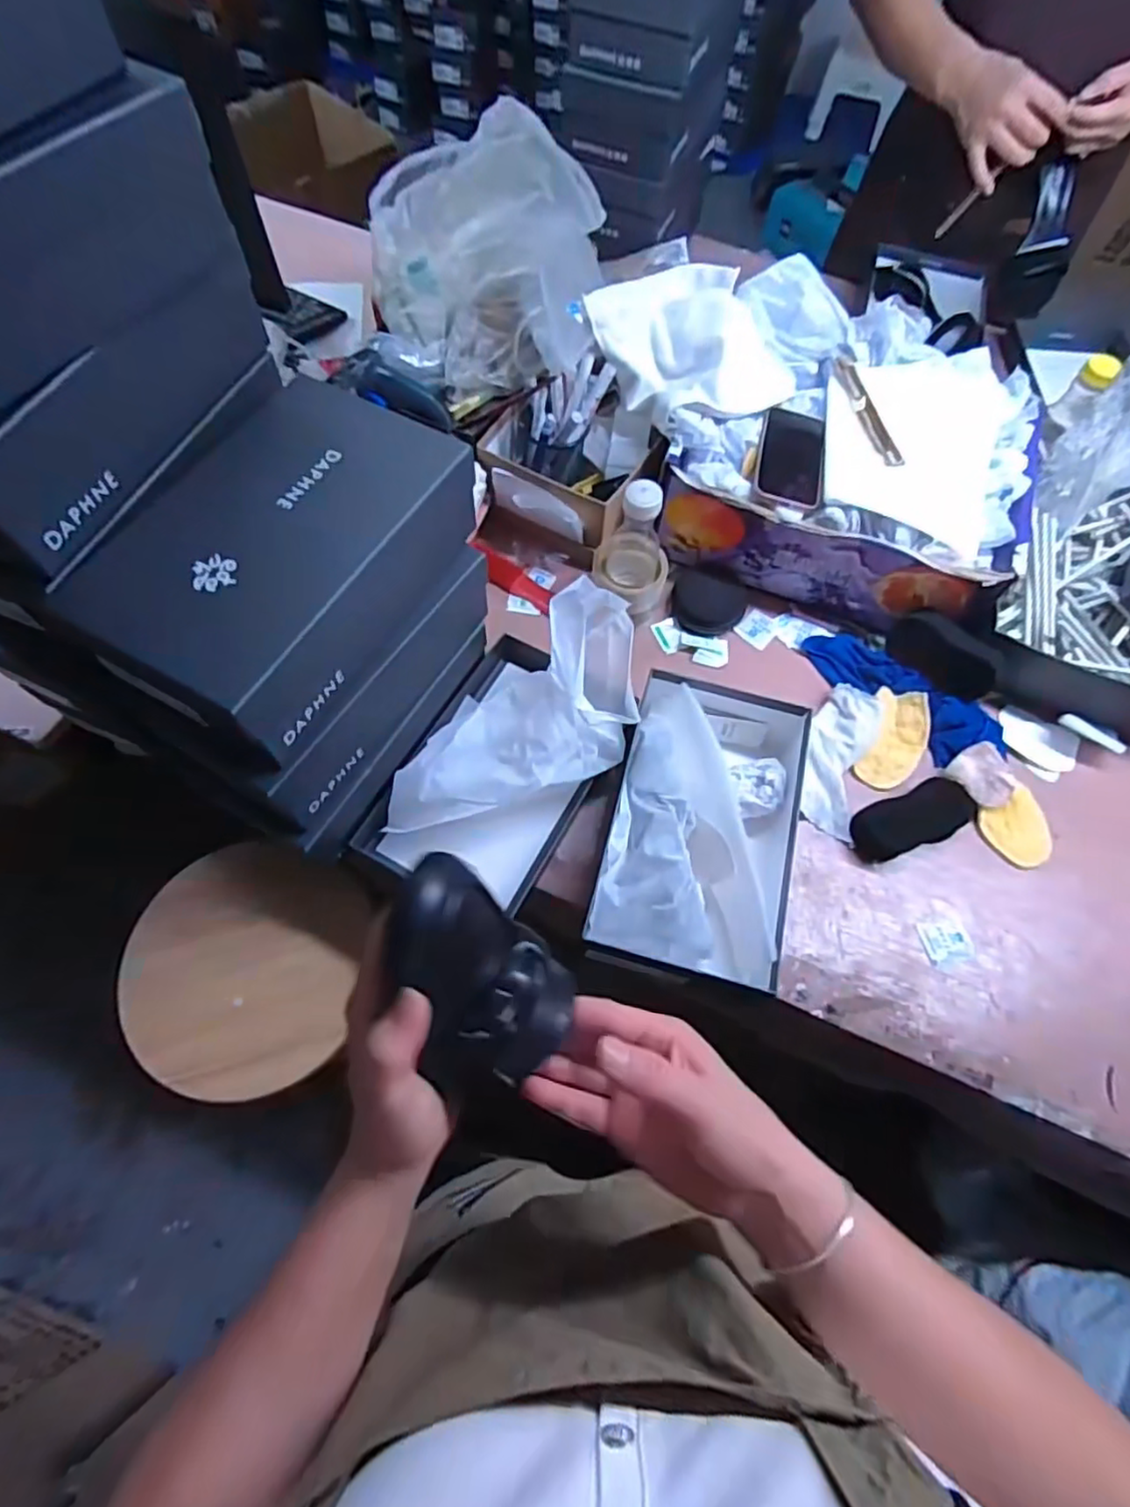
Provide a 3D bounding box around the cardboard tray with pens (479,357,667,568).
[{"bbox_3d":[0.020,-0.382,0.852,0.198,0.167,0.235,24,67,9],"label":"cardboard tray with pens"}]

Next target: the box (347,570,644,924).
[{"bbox_3d":[-0.048,-0.018,0.683,0.198,0.151,0.338,25,67,9],"label":"box"}]

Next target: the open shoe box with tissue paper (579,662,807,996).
[{"bbox_3d":[0.143,0.074,0.673,0.194,0.081,0.298,15,66,5],"label":"open shoe box with tissue paper"}]

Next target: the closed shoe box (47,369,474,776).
[{"bbox_3d":[-0.236,-0.164,0.573,0.198,0.121,0.312,29,68,10],"label":"closed shoe box"}]

